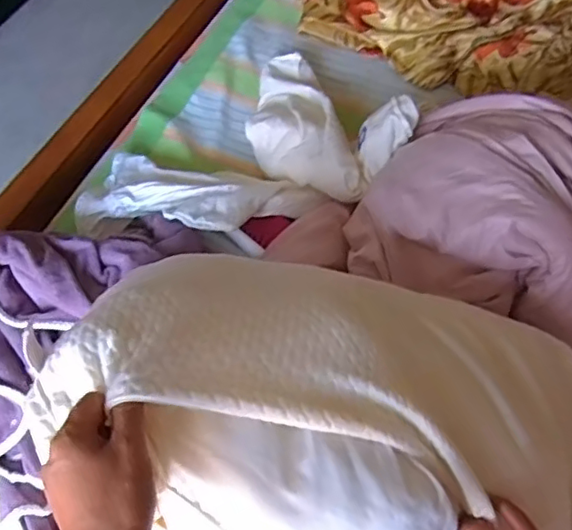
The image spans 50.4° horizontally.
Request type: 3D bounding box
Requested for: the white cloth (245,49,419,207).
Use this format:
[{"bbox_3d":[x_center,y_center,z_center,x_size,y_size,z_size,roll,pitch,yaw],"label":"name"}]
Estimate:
[{"bbox_3d":[0.032,-0.215,0.919,0.178,0.059,0.353,-46,45,-1],"label":"white cloth"}]

